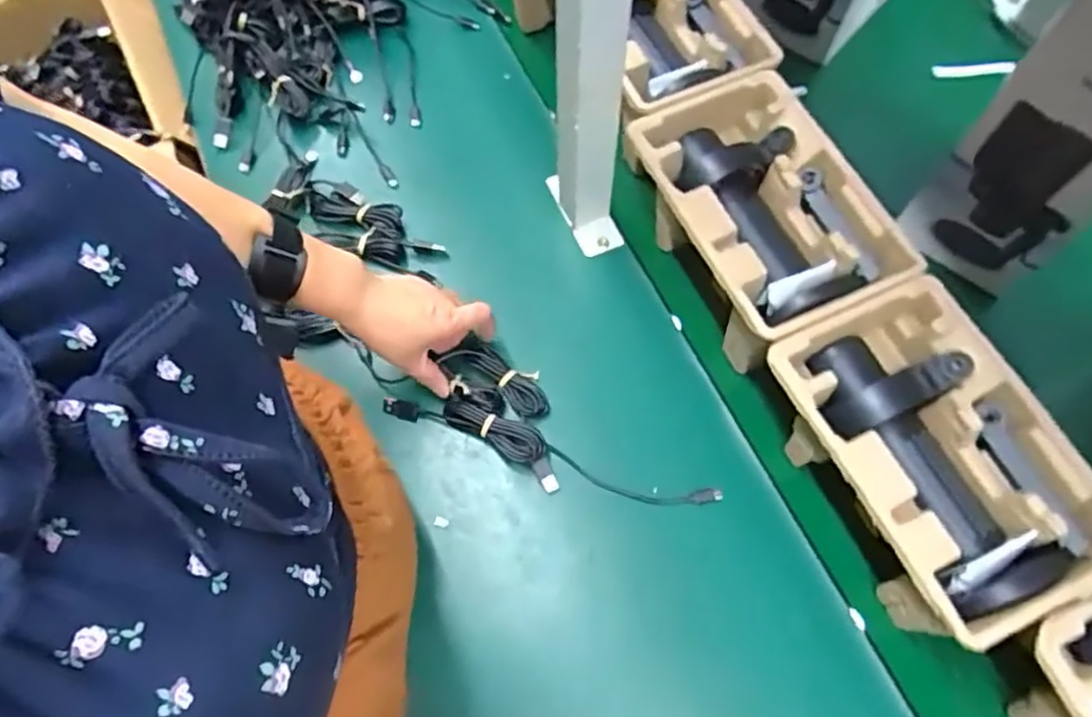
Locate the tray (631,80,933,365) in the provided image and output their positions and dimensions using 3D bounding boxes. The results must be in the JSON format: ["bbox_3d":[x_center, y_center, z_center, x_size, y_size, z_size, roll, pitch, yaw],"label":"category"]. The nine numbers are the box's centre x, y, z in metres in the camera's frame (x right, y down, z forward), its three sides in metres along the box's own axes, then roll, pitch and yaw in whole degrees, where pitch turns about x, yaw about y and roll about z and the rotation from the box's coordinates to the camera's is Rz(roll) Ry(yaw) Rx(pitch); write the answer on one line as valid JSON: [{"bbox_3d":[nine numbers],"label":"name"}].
[{"bbox_3d":[0.178,-0.113,0.598,0.153,0.119,0.219,-22,69,-11],"label":"tray"}]

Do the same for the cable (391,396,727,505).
[{"bbox_3d":[-0.003,0.082,0.562,0.284,0.021,0.041,19,67,6],"label":"cable"}]

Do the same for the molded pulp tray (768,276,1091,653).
[{"bbox_3d":[0.272,0.080,0.512,0.145,0.122,0.230,-26,70,-12],"label":"molded pulp tray"}]

